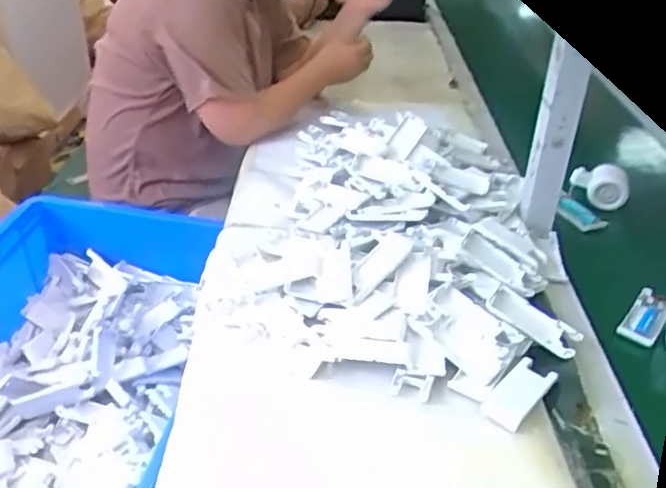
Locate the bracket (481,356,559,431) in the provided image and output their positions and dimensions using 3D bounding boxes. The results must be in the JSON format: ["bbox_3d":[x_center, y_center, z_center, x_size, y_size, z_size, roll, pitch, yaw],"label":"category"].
[{"bbox_3d":[0.185,0.148,0.655,0.040,0.004,0.105,26,40,31],"label":"bracket"}]

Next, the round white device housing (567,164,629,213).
[{"bbox_3d":[0.429,-0.094,1.053,0.089,0.060,0.039,21,38,26],"label":"round white device housing"}]

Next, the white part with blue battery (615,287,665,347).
[{"bbox_3d":[0.380,0.089,0.793,0.044,0.023,0.092,26,40,31],"label":"white part with blue battery"}]

